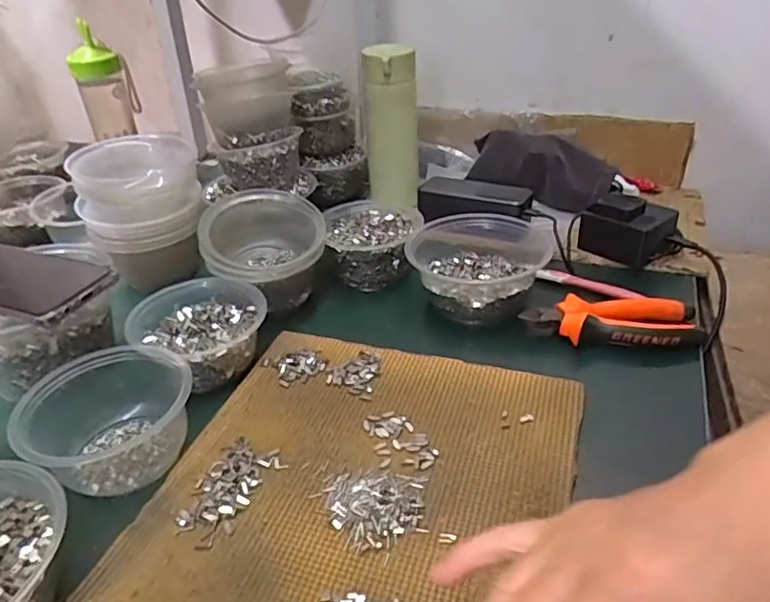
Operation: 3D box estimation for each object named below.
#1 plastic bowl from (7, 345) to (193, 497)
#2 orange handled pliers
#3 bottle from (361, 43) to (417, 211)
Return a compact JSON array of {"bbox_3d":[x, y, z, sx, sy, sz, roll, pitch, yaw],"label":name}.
[{"bbox_3d":[-0.200,0.083,0.418,0.114,0.056,0.096,-31,43,-35],"label":"plastic bowl"},{"bbox_3d":[0.203,0.019,0.520,0.146,0.030,0.061,4,34,11],"label":"orange handled pliers"},{"bbox_3d":[0.009,-0.221,0.754,0.066,0.234,0.052,-1,54,4],"label":"bottle"}]

